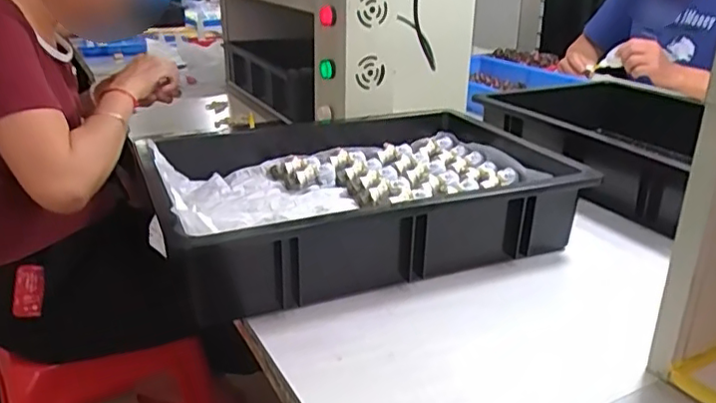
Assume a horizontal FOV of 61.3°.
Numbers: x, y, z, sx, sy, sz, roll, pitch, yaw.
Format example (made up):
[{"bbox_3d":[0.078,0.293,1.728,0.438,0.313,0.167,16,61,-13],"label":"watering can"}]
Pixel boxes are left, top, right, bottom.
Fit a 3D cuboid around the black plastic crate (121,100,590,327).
[{"bbox_3d":[0.010,-0.019,0.713,0.471,0.096,0.324,-10,25,-23],"label":"black plastic crate"}]

